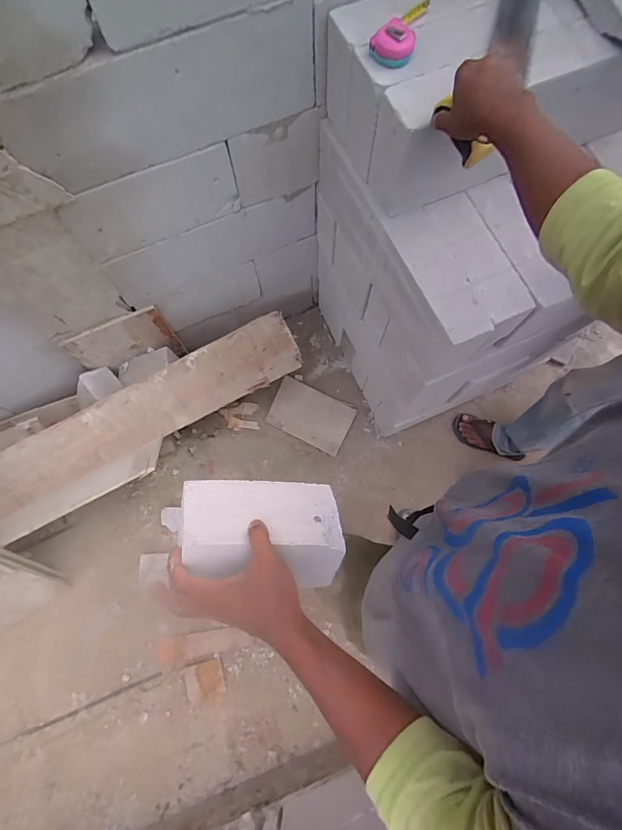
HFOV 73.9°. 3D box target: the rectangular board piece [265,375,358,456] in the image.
[{"bbox_3d":[0.000,-0.001,1.600,0.306,0.018,0.209,25,77,7],"label":"rectangular board piece"}]

